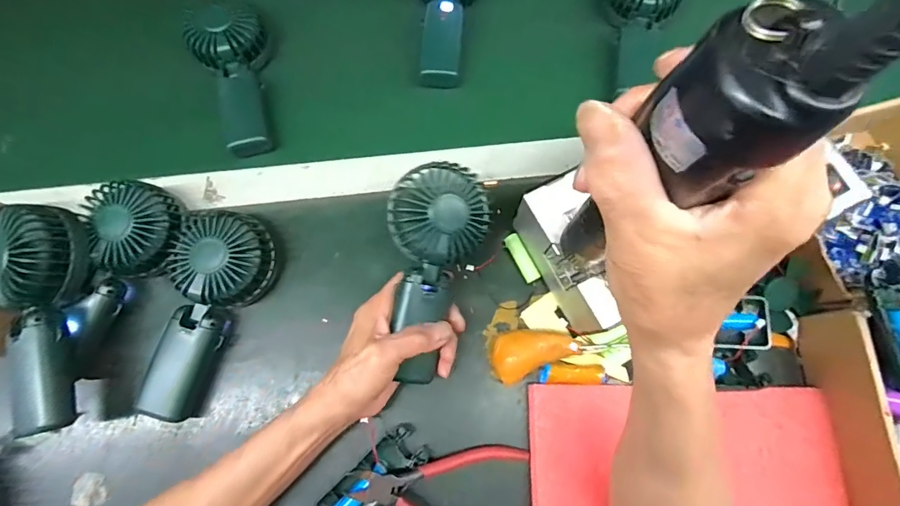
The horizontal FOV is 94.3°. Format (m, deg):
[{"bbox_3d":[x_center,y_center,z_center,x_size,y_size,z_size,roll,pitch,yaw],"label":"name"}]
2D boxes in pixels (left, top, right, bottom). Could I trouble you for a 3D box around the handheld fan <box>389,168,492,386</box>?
[{"bbox_3d":[-0.016,0.013,0.354,0.079,0.051,0.186,10,86,2],"label":"handheld fan"}]

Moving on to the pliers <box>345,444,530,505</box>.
[{"bbox_3d":[-0.010,0.200,0.345,0.141,0.021,0.085,8,75,2],"label":"pliers"}]

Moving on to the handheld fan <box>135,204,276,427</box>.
[{"bbox_3d":[-0.231,0.049,0.375,0.083,0.046,0.183,23,76,6],"label":"handheld fan"}]

